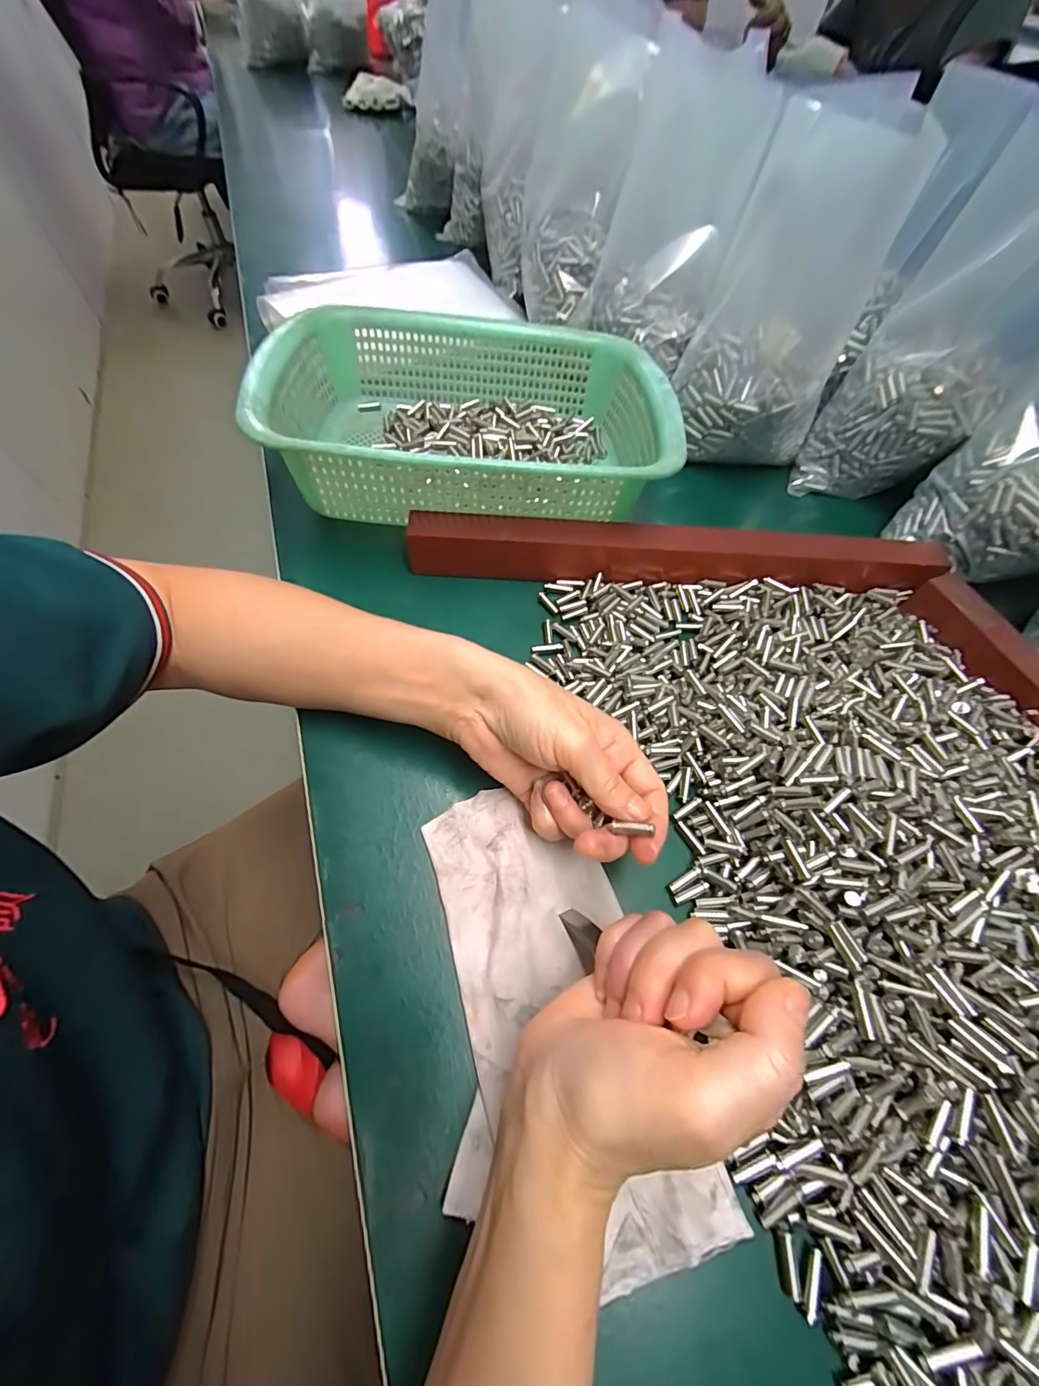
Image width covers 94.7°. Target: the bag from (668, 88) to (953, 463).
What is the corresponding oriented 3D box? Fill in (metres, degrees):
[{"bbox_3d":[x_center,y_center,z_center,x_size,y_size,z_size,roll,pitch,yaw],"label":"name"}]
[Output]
[{"bbox_3d":[0.202,-0.290,0.369,0.116,0.199,0.091,24,62,10],"label":"bag"}]

